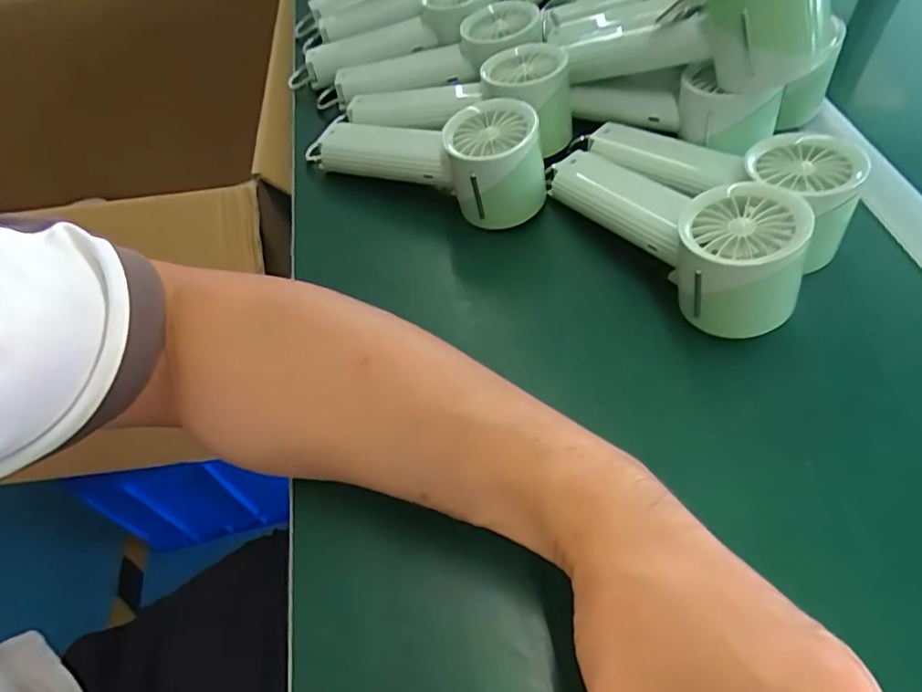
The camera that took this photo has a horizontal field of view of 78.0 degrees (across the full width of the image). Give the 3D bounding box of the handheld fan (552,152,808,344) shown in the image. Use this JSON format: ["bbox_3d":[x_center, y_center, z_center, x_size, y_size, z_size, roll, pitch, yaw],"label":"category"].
[{"bbox_3d":[0.125,-0.080,0.341,0.059,0.068,0.168,-28,57,-14],"label":"handheld fan"}]

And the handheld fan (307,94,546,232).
[{"bbox_3d":[-0.030,-0.142,0.401,0.190,0.062,0.055,26,60,21],"label":"handheld fan"}]

